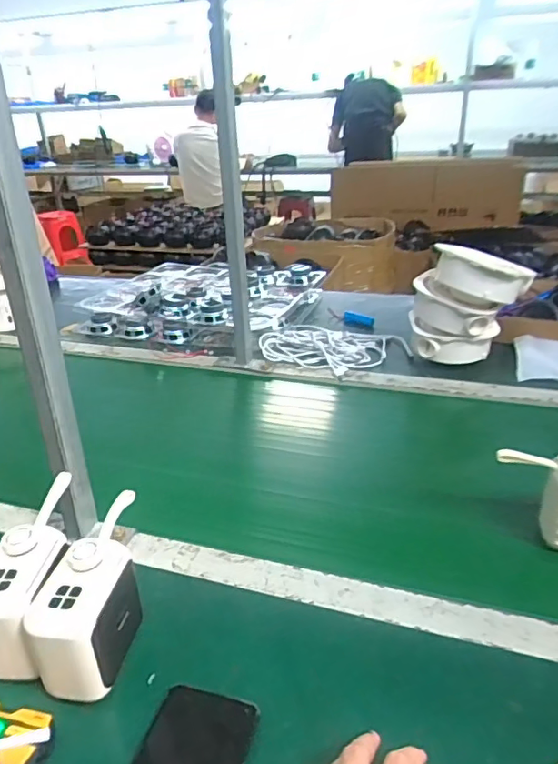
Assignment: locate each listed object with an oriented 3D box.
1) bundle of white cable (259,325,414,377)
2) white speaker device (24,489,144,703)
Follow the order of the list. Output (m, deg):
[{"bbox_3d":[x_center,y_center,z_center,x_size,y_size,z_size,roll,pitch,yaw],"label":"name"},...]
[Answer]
[{"bbox_3d":[0.096,-0.062,0.959,0.250,0.035,0.172,8,29,18],"label":"bundle of white cable"},{"bbox_3d":[-0.144,0.173,0.439,0.052,0.097,0.139,2,27,10],"label":"white speaker device"}]

